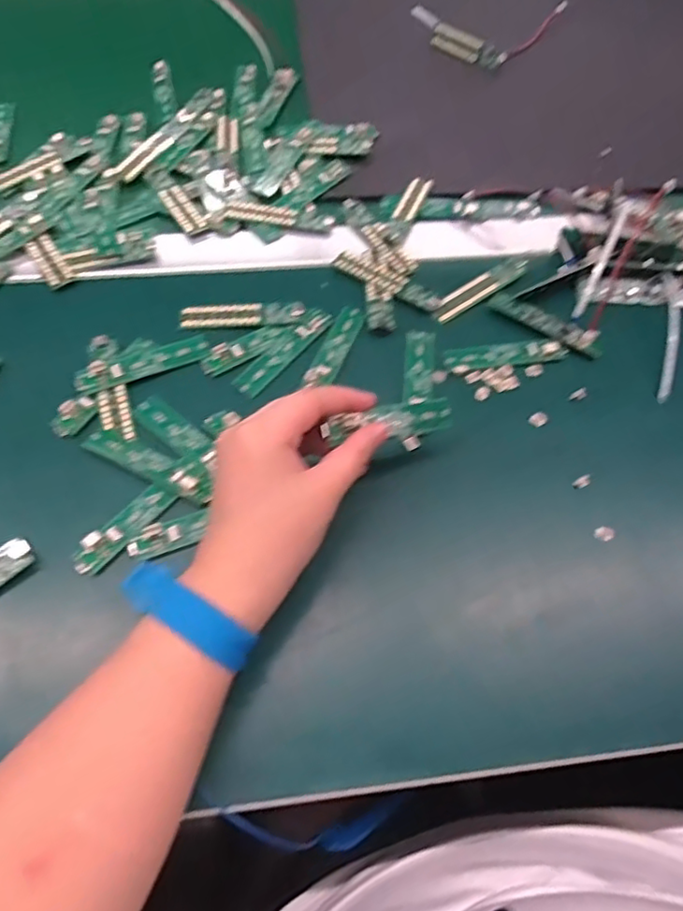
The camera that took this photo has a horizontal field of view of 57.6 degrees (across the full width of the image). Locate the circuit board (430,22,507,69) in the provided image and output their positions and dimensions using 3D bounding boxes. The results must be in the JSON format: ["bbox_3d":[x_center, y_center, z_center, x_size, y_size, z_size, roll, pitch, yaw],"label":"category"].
[{"bbox_3d":[0.123,-0.398,0.605,0.081,0.022,0.015,41,65,18],"label":"circuit board"}]

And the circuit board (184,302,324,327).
[{"bbox_3d":[-0.063,-0.099,0.429,0.095,0.009,0.018,1,60,-4],"label":"circuit board"}]

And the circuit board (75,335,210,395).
[{"bbox_3d":[-0.129,-0.061,0.403,0.085,0.011,0.020,-21,64,-16],"label":"circuit board"}]

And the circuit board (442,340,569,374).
[{"bbox_3d":[0.112,-0.069,0.424,0.085,0.007,0.020,-6,68,-4],"label":"circuit board"}]

